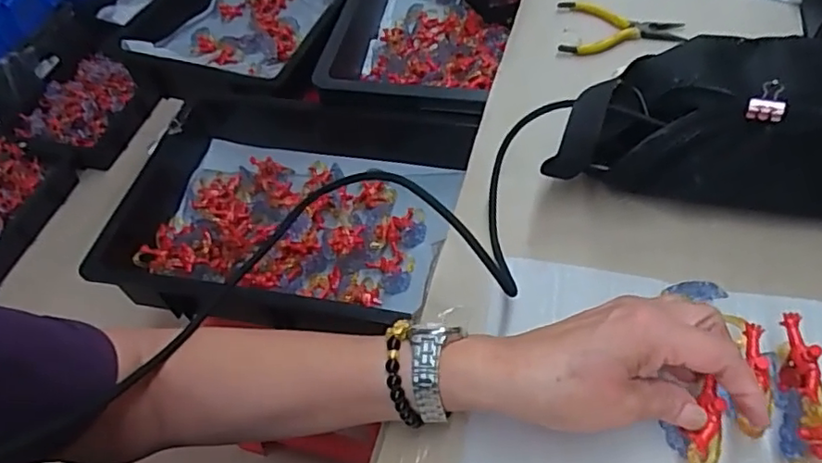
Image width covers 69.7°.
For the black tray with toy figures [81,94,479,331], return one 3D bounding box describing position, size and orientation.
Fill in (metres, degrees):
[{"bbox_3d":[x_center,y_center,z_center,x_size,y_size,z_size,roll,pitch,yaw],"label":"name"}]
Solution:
[{"bbox_3d":[-0.156,-0.041,0.755,0.396,0.089,0.269,8,54,9],"label":"black tray with toy figures"}]

